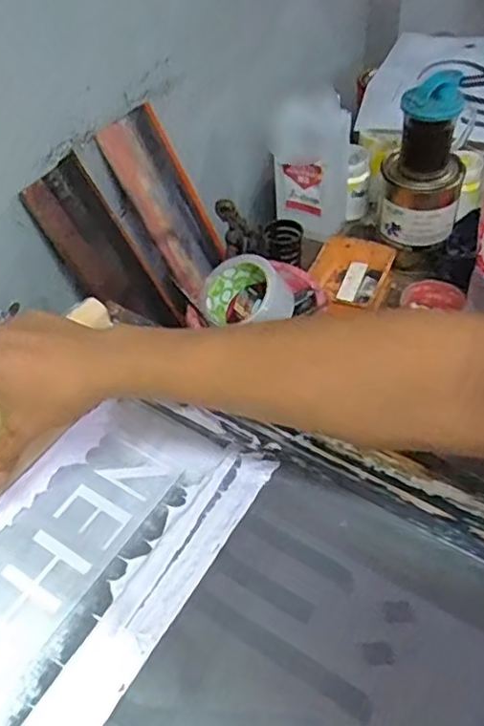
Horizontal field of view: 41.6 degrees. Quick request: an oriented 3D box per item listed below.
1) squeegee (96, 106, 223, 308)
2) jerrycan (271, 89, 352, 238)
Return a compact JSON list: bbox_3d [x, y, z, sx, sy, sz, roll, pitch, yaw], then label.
[{"bbox_3d":[-0.088,-0.201,0.801,0.028,0.227,0.091,7,42,50],"label":"squeegee"},{"bbox_3d":[0.104,-0.290,0.925,0.113,0.197,0.086,13,52,16],"label":"jerrycan"}]

